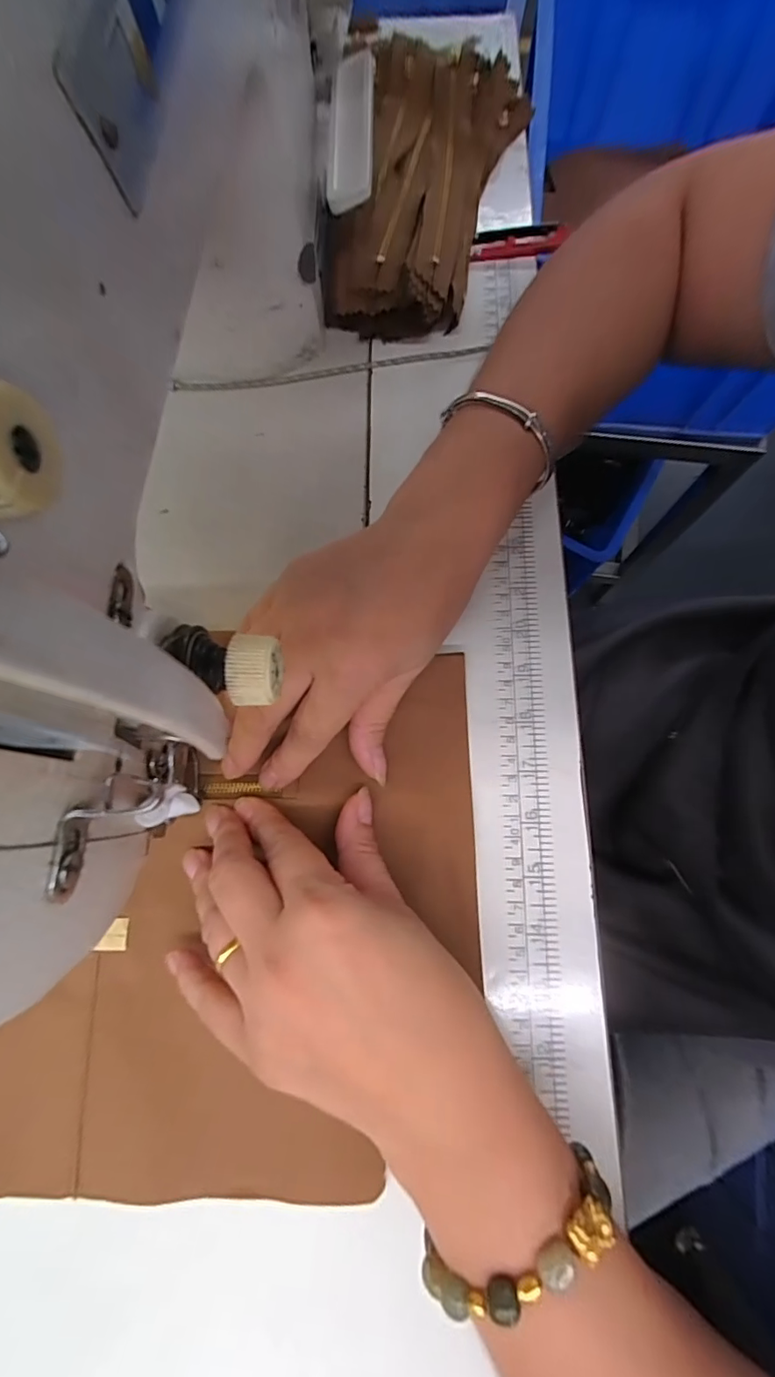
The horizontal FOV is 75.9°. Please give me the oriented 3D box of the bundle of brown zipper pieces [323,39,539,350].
[{"bbox_3d":[0.021,-0.338,0.336,0.107,0.047,0.224,16,76,4],"label":"bundle of brown zipper pieces"}]

